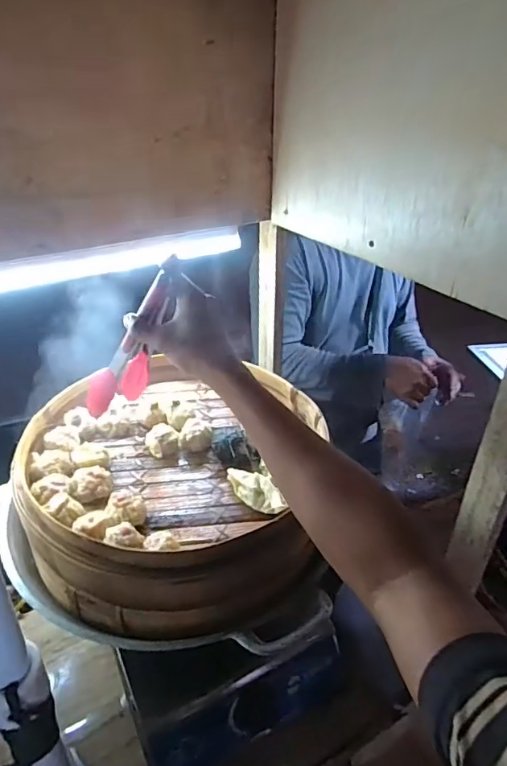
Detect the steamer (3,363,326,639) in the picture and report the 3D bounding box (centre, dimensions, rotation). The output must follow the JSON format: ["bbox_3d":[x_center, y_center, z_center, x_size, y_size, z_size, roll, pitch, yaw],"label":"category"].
[{"bbox_3d":[-0.108,0.122,0.624,0.361,0.103,0.340,2,33,-2],"label":"steamer"}]

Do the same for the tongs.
[{"bbox_3d":[-0.148,-0.040,0.578,0.075,0.251,0.041,-25,72,-36],"label":"tongs"}]

